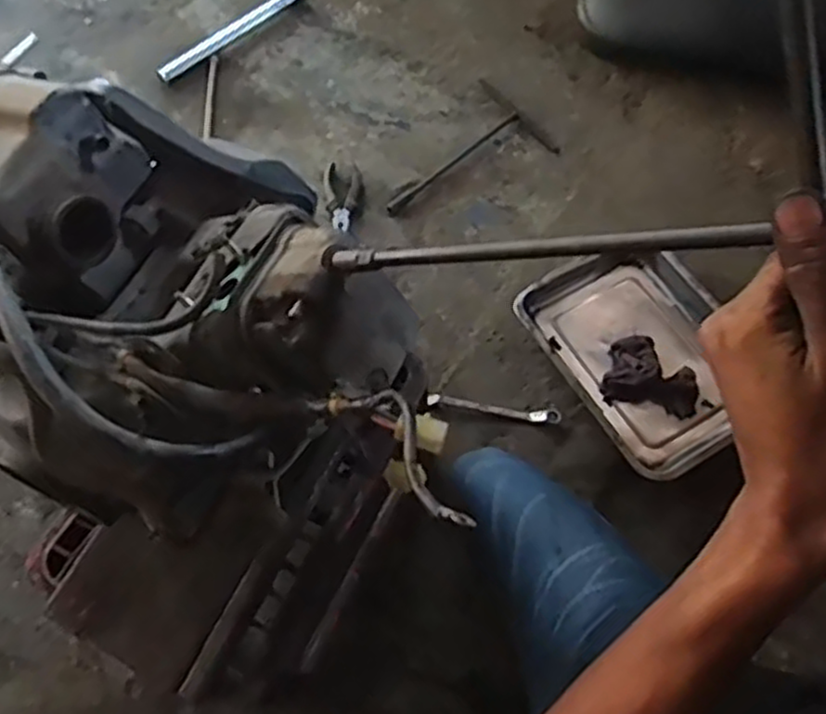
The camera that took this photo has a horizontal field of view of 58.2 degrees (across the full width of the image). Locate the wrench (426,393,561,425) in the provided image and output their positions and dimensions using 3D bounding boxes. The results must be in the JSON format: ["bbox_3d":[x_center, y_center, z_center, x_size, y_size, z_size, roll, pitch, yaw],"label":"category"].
[{"bbox_3d":[0.118,0.075,1.089,0.192,0.016,0.024,9,67,1],"label":"wrench"}]

